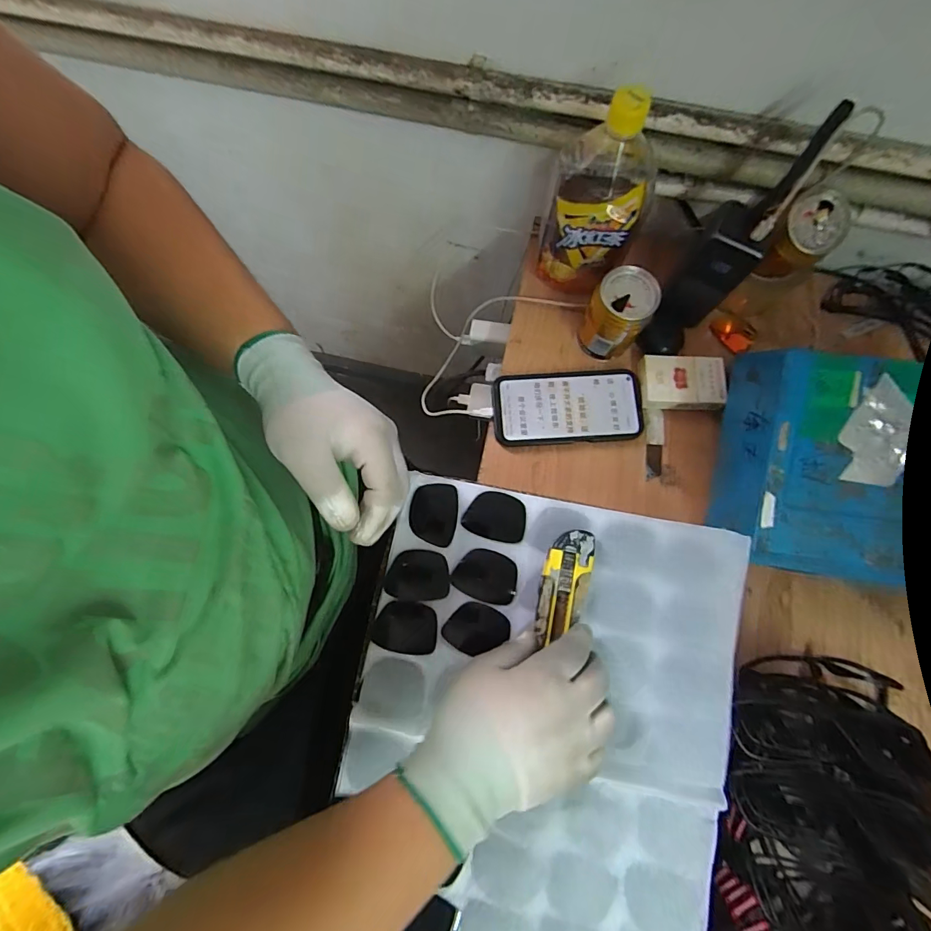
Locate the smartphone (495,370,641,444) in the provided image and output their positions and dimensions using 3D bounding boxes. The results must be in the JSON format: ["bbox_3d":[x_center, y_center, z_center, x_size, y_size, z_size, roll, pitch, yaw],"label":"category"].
[{"bbox_3d":[0.114,-0.064,0.494,0.163,0.016,0.078,-3,78,0],"label":"smartphone"}]

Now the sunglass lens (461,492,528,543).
[{"bbox_3d":[0.027,0.045,0.395,0.054,0.004,0.042,11,78,2],"label":"sunglass lens"}]

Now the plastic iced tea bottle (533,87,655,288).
[{"bbox_3d":[0.133,-0.266,0.432,0.093,0.188,0.103,19,79,4],"label":"plastic iced tea bottle"}]

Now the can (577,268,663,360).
[{"bbox_3d":[0.160,-0.159,0.471,0.059,0.092,0.064,0,78,0],"label":"can"}]

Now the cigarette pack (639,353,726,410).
[{"bbox_3d":[0.240,-0.091,0.493,0.091,0.029,0.057,1,78,0],"label":"cigarette pack"}]

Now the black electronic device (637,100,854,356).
[{"bbox_3d":[0.252,-0.205,0.433,0.058,0.238,0.059,34,56,7],"label":"black electronic device"}]

